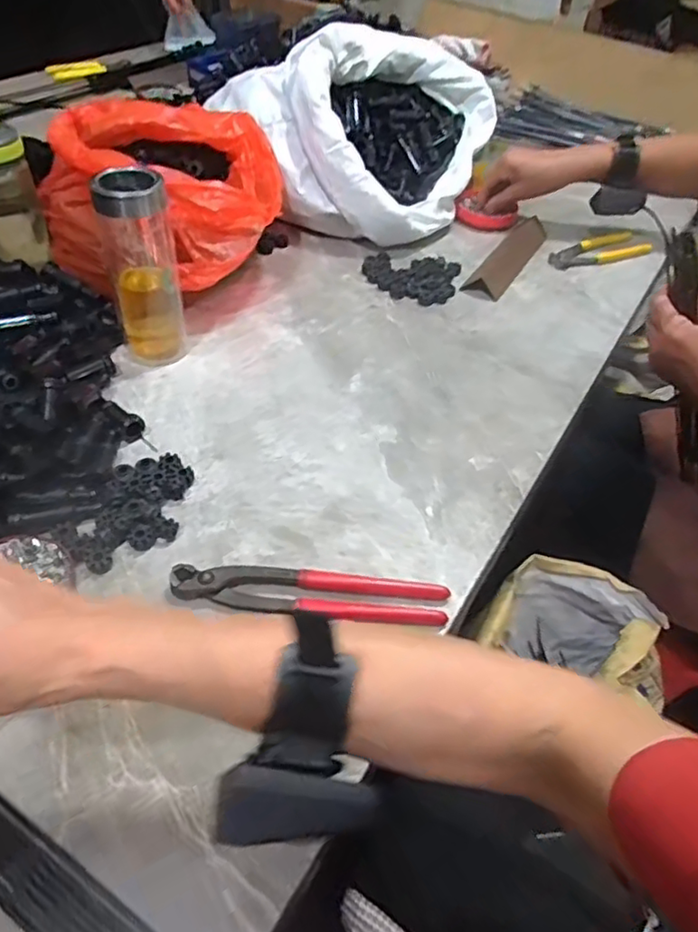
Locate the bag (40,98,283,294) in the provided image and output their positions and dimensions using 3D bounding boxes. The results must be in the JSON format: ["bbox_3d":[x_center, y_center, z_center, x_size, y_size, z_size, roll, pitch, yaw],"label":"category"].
[{"bbox_3d":[-0.213,-0.296,0.718,0.252,0.137,0.255,4,47,-3],"label":"bag"}]

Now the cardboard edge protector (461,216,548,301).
[{"bbox_3d":[0.212,-0.276,0.827,0.046,0.020,0.211,26,50,17],"label":"cardboard edge protector"}]

